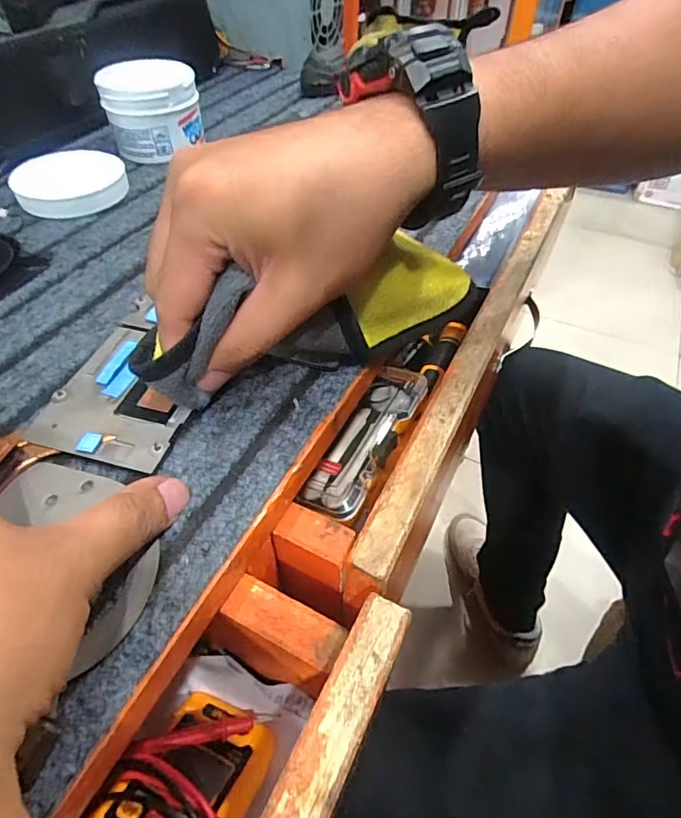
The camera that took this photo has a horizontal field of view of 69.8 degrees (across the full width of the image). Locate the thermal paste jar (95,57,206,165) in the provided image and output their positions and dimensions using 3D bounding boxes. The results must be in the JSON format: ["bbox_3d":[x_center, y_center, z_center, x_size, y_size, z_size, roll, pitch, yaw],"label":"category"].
[{"bbox_3d":[-0.153,-0.246,0.402,0.074,0.061,0.064,-16,51,-14],"label":"thermal paste jar"}]

